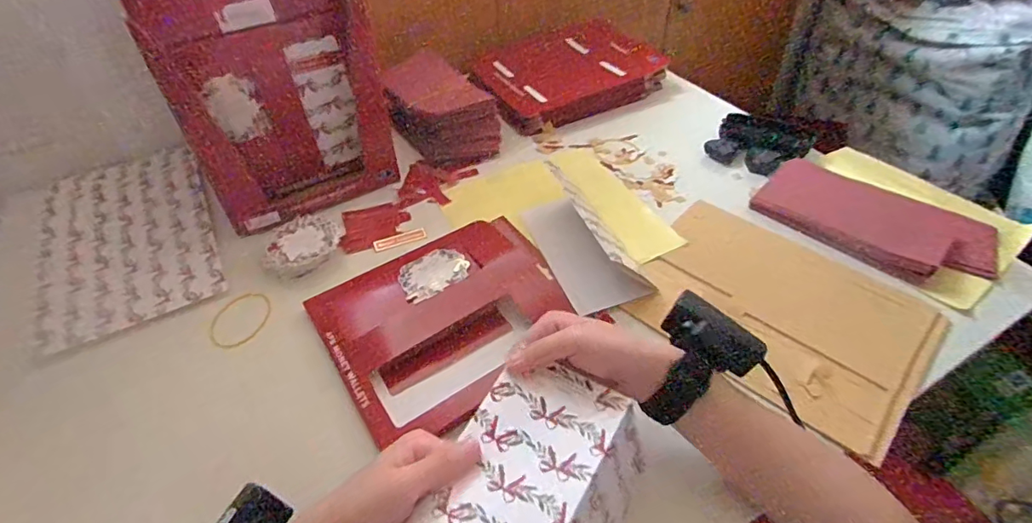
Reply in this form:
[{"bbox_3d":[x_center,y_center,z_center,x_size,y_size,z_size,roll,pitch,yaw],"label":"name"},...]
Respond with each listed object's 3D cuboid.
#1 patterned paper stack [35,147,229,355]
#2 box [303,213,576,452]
[{"bbox_3d":[-0.448,-0.035,0.600,0.170,0.012,0.317,-24,48,-19],"label":"patterned paper stack"},{"bbox_3d":[-0.057,0.049,0.490,0.226,0.020,0.189,-27,49,-22],"label":"box"}]

